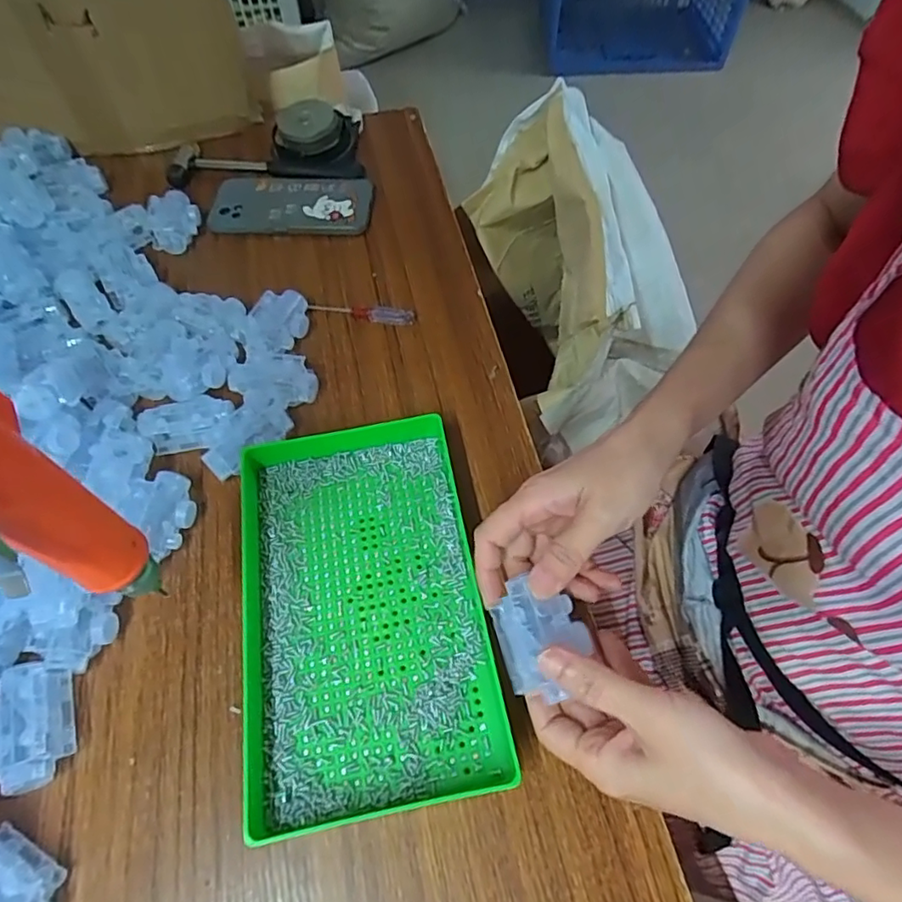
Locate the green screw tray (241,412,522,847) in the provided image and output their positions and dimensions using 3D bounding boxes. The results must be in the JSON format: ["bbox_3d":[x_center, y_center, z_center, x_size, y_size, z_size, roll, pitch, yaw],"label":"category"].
[{"bbox_3d":[-0.058,0.096,0.367,0.151,0.034,0.236,-10,60,-5],"label":"green screw tray"}]

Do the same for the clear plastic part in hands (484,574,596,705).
[{"bbox_3d":[0.052,0.103,0.321,0.049,0.022,0.061,-15,61,-8],"label":"clear plastic part in hands"}]

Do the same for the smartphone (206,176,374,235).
[{"bbox_3d":[-0.163,-0.253,0.580,0.160,0.011,0.073,0,60,1],"label":"smartphone"}]

